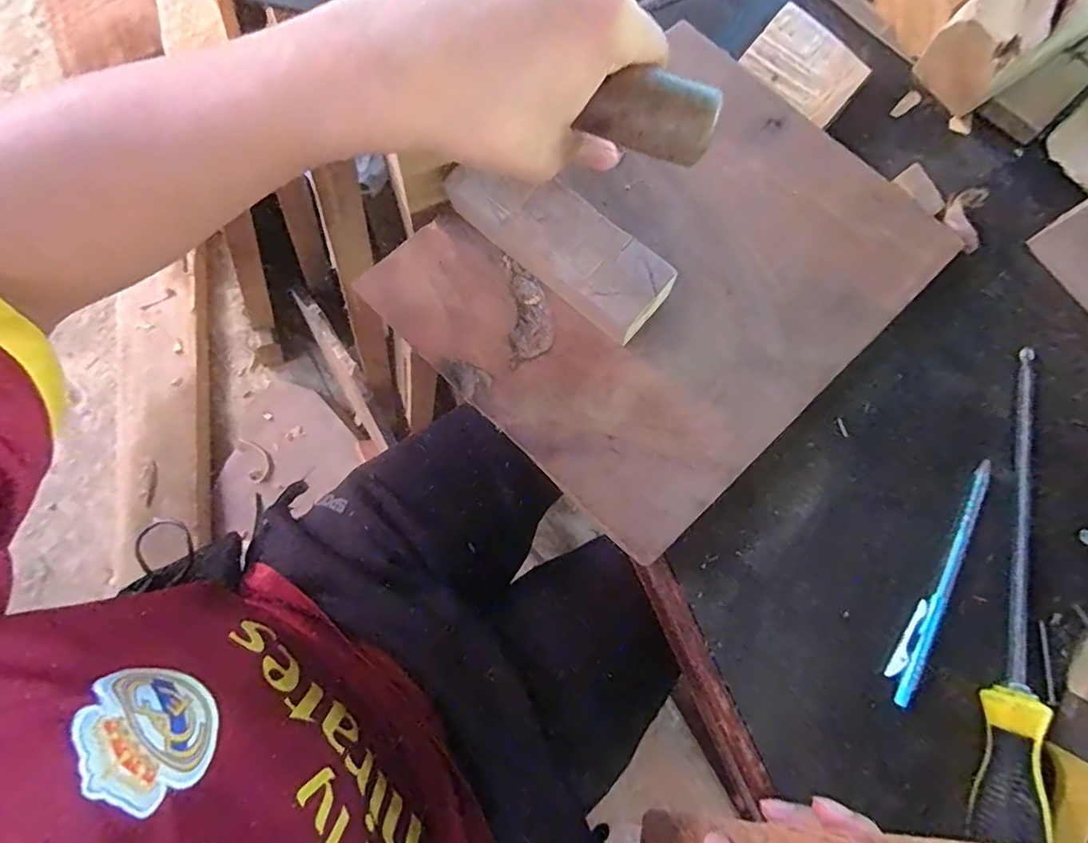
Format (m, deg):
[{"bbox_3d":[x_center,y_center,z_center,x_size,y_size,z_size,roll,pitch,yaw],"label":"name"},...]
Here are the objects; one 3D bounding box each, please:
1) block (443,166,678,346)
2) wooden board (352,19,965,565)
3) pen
[{"bbox_3d":[0.009,-0.096,0.313,0.127,0.033,0.047,40,85,9],"label":"block"},{"bbox_3d":[0.065,-0.085,0.324,0.254,0.016,0.219,-44,81,-7],"label":"wooden board"},{"bbox_3d":[0.214,0.086,0.304,0.012,0.012,0.135,27,83,8],"label":"pen"}]

